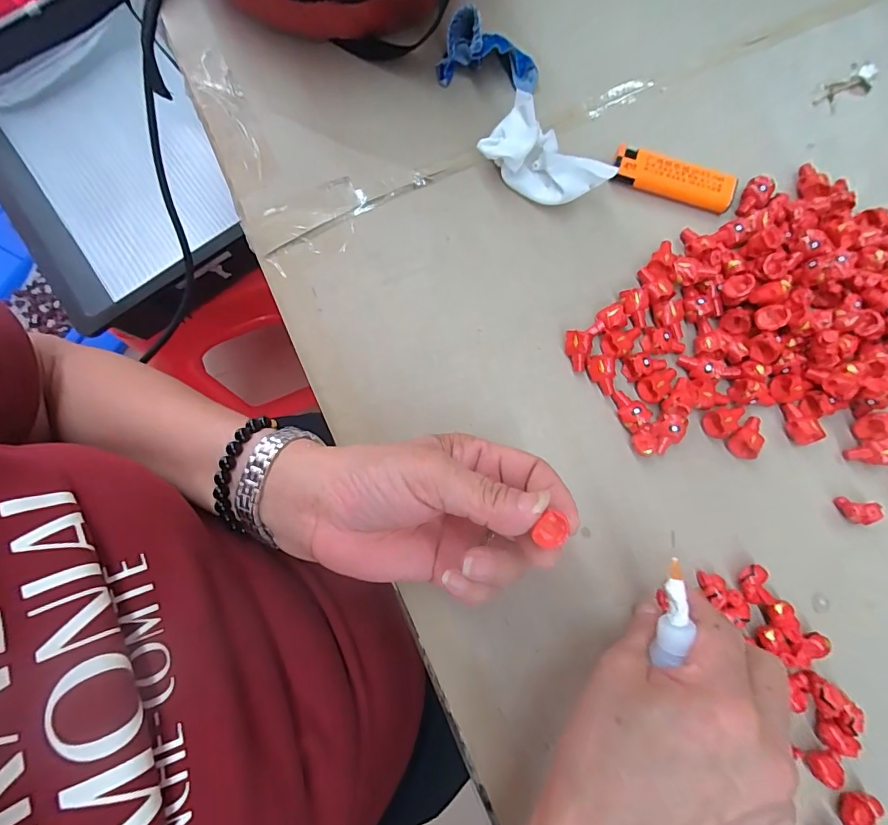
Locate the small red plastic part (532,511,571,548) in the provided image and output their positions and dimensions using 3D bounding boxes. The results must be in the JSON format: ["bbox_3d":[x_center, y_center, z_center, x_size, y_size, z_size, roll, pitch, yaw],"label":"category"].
[{"bbox_3d":[0.047,0.051,0.197,0.014,0.010,0.014,-5,78,0],"label":"small red plastic part"}]

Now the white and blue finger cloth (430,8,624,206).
[{"bbox_3d":[0.047,-0.204,0.302,0.069,0.042,0.153,-21,79,-3],"label":"white and blue finger cloth"}]

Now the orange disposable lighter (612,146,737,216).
[{"bbox_3d":[0.153,-0.155,0.303,0.080,0.016,0.022,18,79,5],"label":"orange disposable lighter"}]

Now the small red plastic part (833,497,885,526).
[{"bbox_3d":[0.240,0.058,0.262,0.018,0.013,0.013,12,79,4],"label":"small red plastic part"}]

